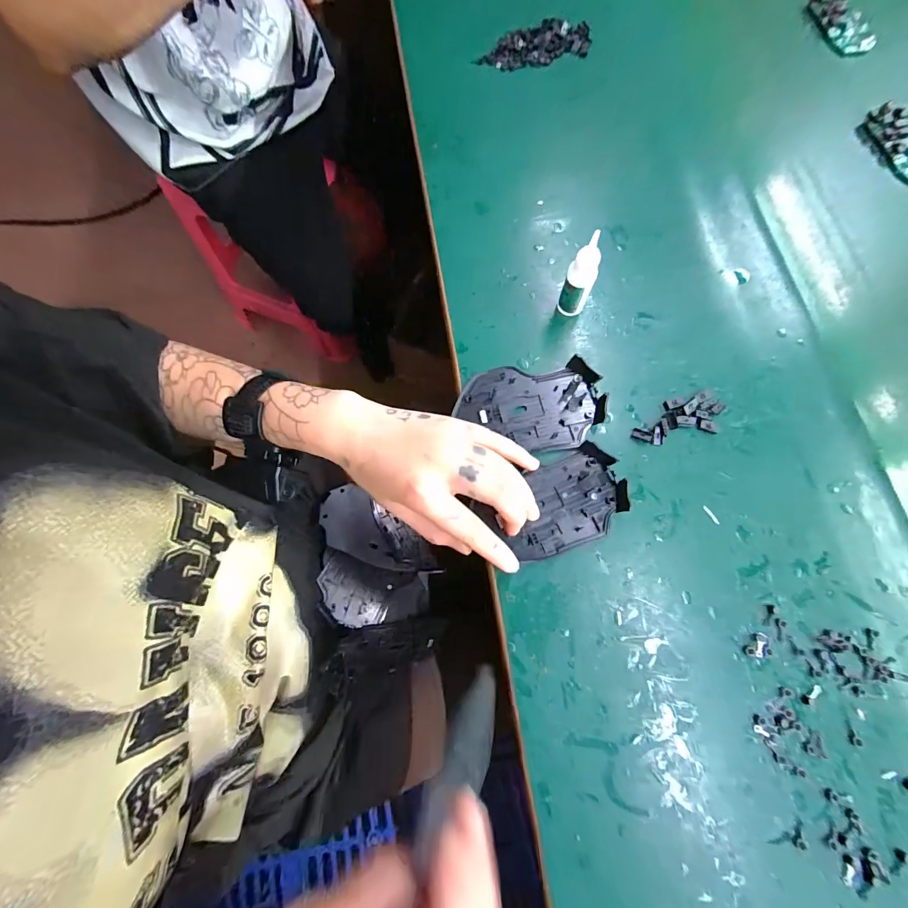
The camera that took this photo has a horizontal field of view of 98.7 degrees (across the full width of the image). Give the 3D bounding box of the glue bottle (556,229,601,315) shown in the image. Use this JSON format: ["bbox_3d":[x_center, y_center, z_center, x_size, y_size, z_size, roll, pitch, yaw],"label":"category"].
[{"bbox_3d":[0.097,-0.133,0.301,0.020,0.069,0.017,43,79,12],"label":"glue bottle"}]

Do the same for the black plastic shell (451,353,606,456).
[{"bbox_3d":[0.060,-0.038,0.307,0.111,0.010,0.070,-3,74,0],"label":"black plastic shell"}]

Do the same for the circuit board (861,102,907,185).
[{"bbox_3d":[0.435,-0.298,0.377,0.042,0.013,0.089,-31,76,-8],"label":"circuit board"}]

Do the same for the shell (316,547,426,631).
[{"bbox_3d":[-0.074,0.125,0.347,0.096,0.025,0.053,14,74,5],"label":"shell"}]

